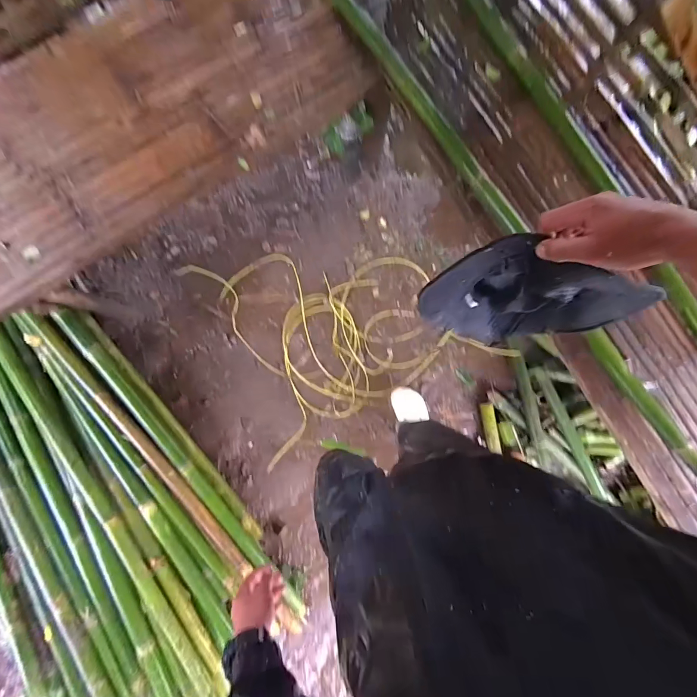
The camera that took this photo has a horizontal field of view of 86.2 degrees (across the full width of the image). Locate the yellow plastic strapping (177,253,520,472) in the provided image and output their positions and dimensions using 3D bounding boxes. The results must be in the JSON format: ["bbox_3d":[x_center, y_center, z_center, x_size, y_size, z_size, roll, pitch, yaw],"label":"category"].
[{"bbox_3d":[-0.035,-0.111,1.424,0.882,0.044,0.783,-22,87,1],"label":"yellow plastic strapping"}]

